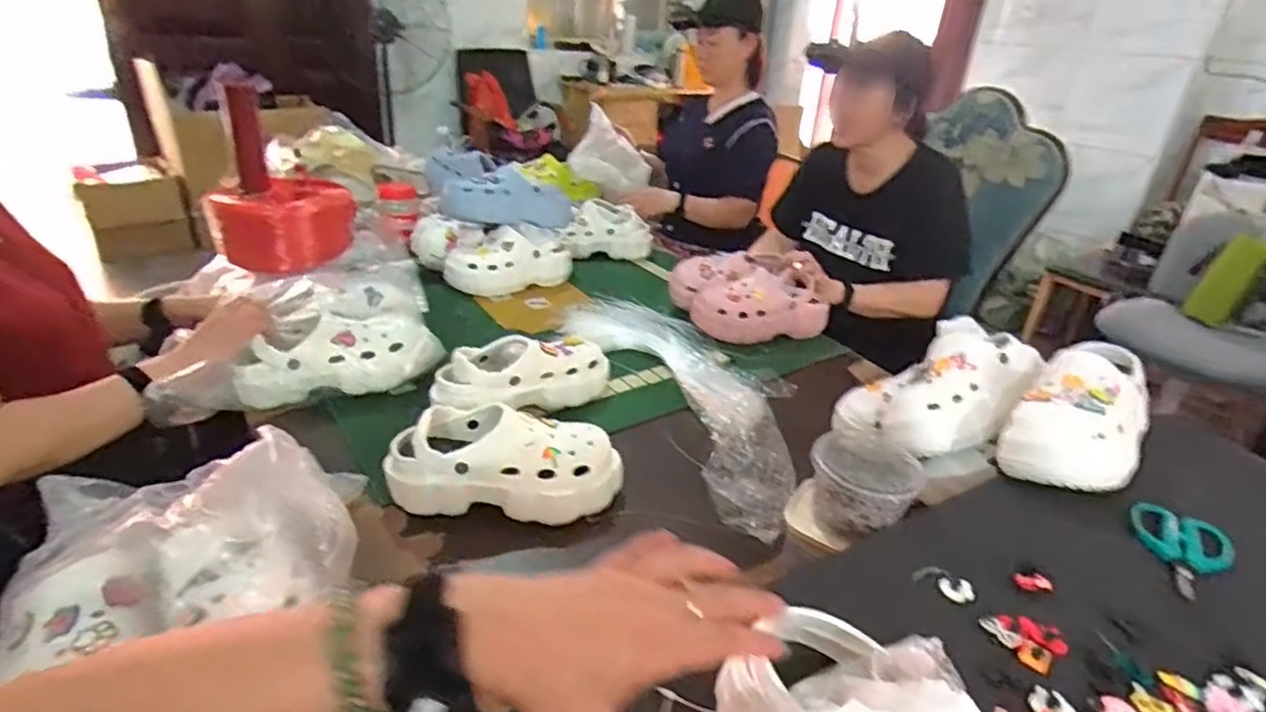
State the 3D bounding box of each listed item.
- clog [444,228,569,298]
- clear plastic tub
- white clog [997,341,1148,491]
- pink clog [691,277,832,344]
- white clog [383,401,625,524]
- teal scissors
[{"bbox_3d":[-0.258,-0.200,1.366,0.253,0.109,0.111,-18,35,-35],"label":"clog"},{"bbox_3d":[0.246,0.143,0.731,0.103,0.070,0.098,3,28,-2],"label":"clear plastic tub"},{"bbox_3d":[0.534,0.072,0.784,0.229,0.118,0.119,-22,37,-40],"label":"white clog"},{"bbox_3d":[0.250,-0.094,1.276,0.261,0.105,0.108,-4,29,-16],"label":"pink clog"},{"bbox_3d":[-0.152,0.125,0.803,0.272,0.091,0.112,0,28,-8],"label":"white clog"},{"bbox_3d":[0.544,0.194,0.658,0.086,0.005,0.137,20,32,28],"label":"teal scissors"}]

